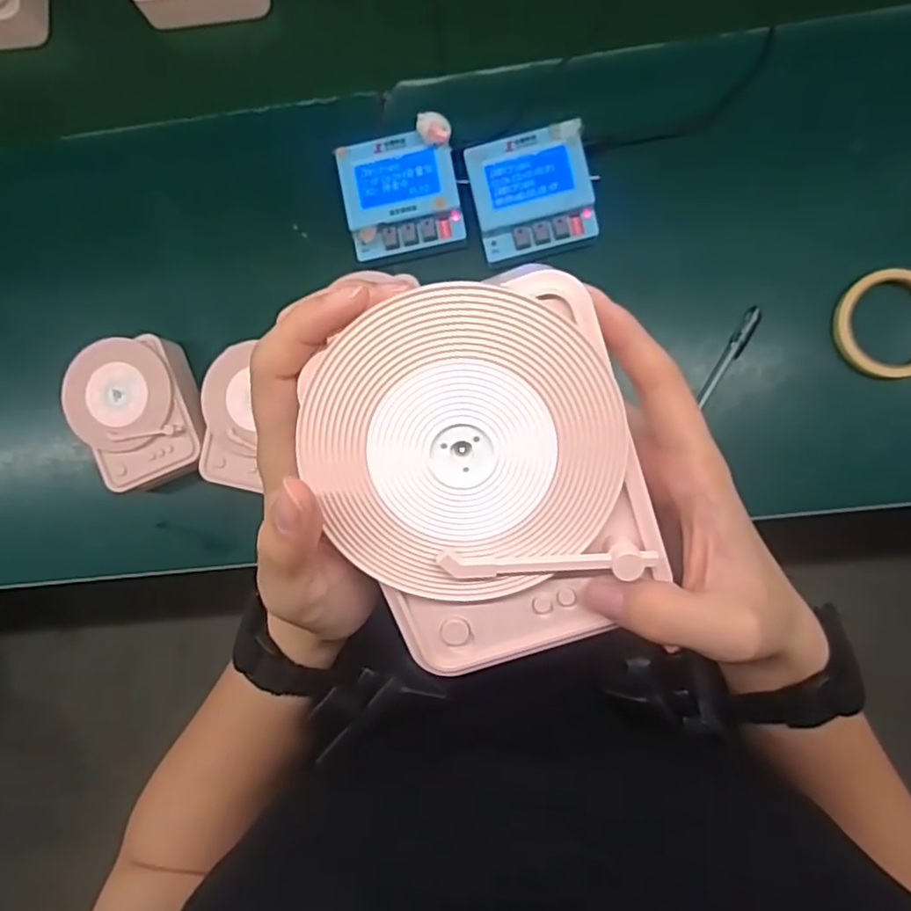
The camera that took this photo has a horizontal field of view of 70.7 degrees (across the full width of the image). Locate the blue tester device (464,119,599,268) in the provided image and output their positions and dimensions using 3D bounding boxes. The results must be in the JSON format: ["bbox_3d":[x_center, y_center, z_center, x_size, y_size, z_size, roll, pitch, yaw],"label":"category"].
[{"bbox_3d":[0.068,-0.231,0.568,0.101,0.023,0.098,-12,87,5],"label":"blue tester device"}]

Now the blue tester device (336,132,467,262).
[{"bbox_3d":[-0.048,-0.233,0.576,0.100,0.026,0.093,-8,88,5],"label":"blue tester device"}]

